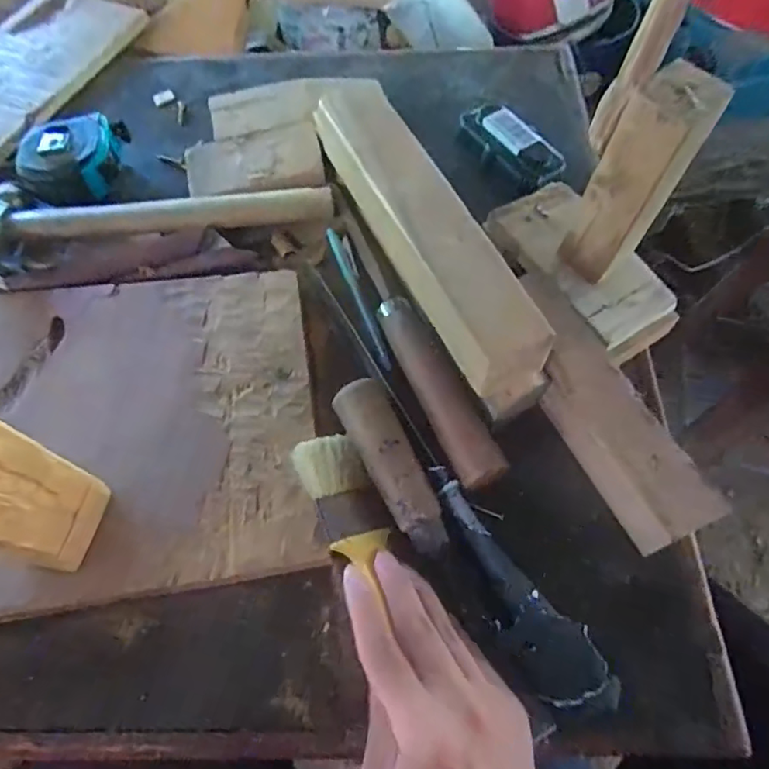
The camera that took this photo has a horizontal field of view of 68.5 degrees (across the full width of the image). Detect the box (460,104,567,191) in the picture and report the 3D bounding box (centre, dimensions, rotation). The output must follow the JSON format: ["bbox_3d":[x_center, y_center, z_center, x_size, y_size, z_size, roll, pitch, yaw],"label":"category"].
[{"bbox_3d":[0.109,-0.210,0.495,0.047,0.022,0.097,-31,65,-14],"label":"box"}]

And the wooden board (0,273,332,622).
[{"bbox_3d":[-0.172,0.023,0.369,0.250,0.019,0.223,-9,62,-3],"label":"wooden board"}]

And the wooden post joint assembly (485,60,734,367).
[{"bbox_3d":[0.140,-0.114,0.357,0.070,0.152,0.140,-29,65,-13],"label":"wooden post joint assembly"}]

